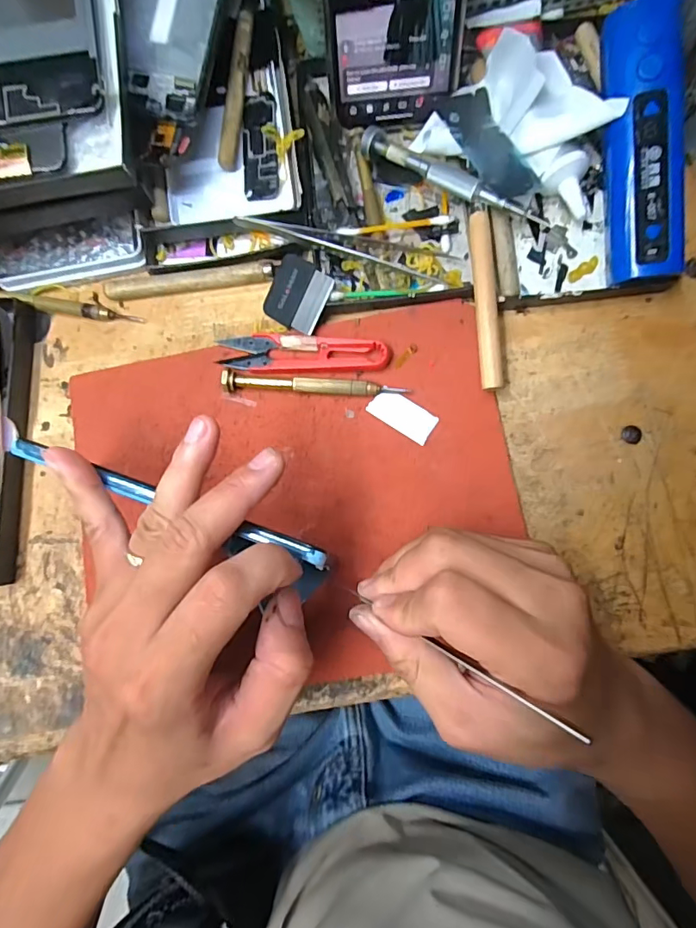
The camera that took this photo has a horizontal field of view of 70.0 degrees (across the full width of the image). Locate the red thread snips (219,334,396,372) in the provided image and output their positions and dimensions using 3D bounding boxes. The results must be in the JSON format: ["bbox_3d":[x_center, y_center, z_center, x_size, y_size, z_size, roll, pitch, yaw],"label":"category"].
[{"bbox_3d":[-0.026,-0.065,0.291,0.101,0.009,0.022,4,82,5],"label":"red thread snips"}]

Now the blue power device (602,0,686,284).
[{"bbox_3d":[0.150,-0.160,0.251,0.032,0.024,0.124,-8,102,2],"label":"blue power device"}]

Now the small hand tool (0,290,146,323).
[{"bbox_3d":[-0.181,-0.100,0.312,0.103,0.014,0.009,9,83,6],"label":"small hand tool"}]

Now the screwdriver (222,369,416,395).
[{"bbox_3d":[-0.019,-0.046,0.288,0.105,0.011,0.010,2,82,5],"label":"screwdriver"}]

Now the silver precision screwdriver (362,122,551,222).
[{"bbox_3d":[0.055,-0.158,0.275,0.118,0.008,0.015,36,88,18],"label":"silver precision screwdriver"}]

